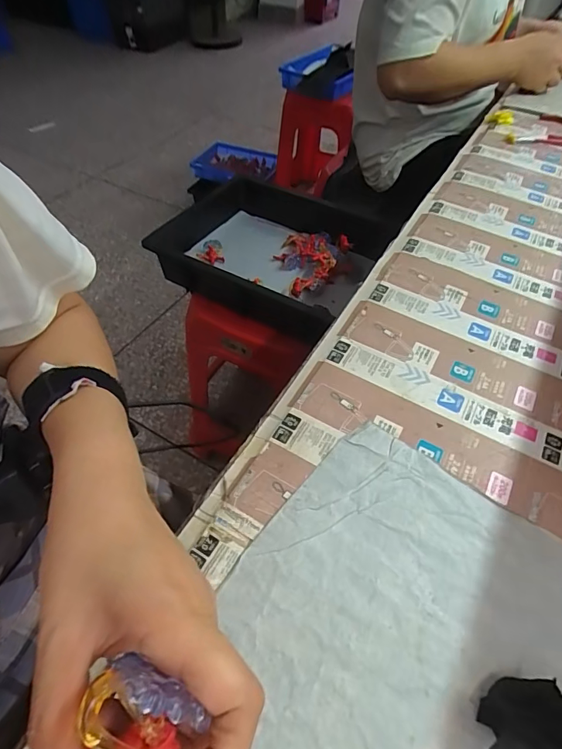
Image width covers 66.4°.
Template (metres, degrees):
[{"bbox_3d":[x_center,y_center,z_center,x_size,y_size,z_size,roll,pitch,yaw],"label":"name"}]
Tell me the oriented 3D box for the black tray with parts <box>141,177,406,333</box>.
[{"bbox_3d":[-0.025,-0.236,0.843,0.384,0.099,0.298,26,56,19],"label":"black tray with parts"}]

